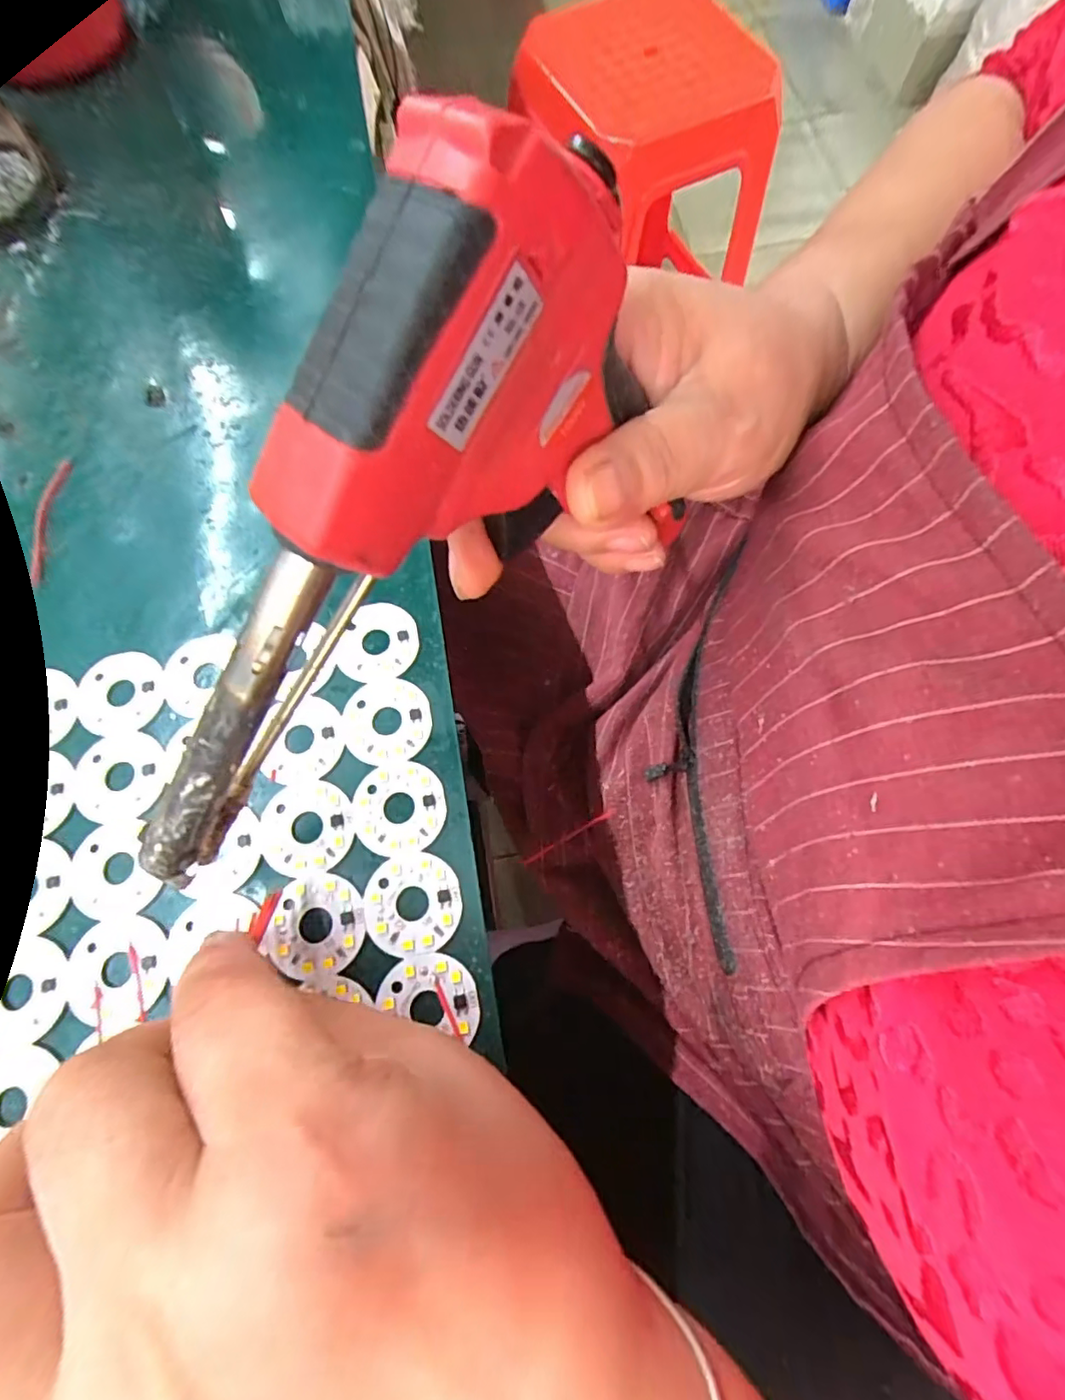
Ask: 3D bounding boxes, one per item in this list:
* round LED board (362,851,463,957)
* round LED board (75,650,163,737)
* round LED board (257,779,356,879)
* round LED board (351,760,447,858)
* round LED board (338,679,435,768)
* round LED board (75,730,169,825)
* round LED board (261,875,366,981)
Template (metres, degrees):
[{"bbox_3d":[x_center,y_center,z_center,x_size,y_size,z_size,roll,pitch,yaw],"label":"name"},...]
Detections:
[{"bbox_3d":[-0.038,0.065,0.177,0.030,0.004,0.030,-2,73,-1],"label":"round LED board"},{"bbox_3d":[-0.149,-0.003,0.199,0.031,0.004,0.030,0,73,0],"label":"round LED board"},{"bbox_3d":[-0.075,0.042,0.184,0.031,0.004,0.030,0,73,0],"label":"round LED board"},{"bbox_3d":[-0.045,0.036,0.186,0.031,0.004,0.030,0,73,0],"label":"round LED board"},{"bbox_3d":[-0.051,0.007,0.194,0.030,0.004,0.030,0,73,0],"label":"round LED board"},{"bbox_3d":[-0.142,0.026,0.190,0.031,0.004,0.030,0,73,0],"label":"round LED board"},{"bbox_3d":[-0.069,0.071,0.175,0.030,0.004,0.029,0,73,0],"label":"round LED board"}]

